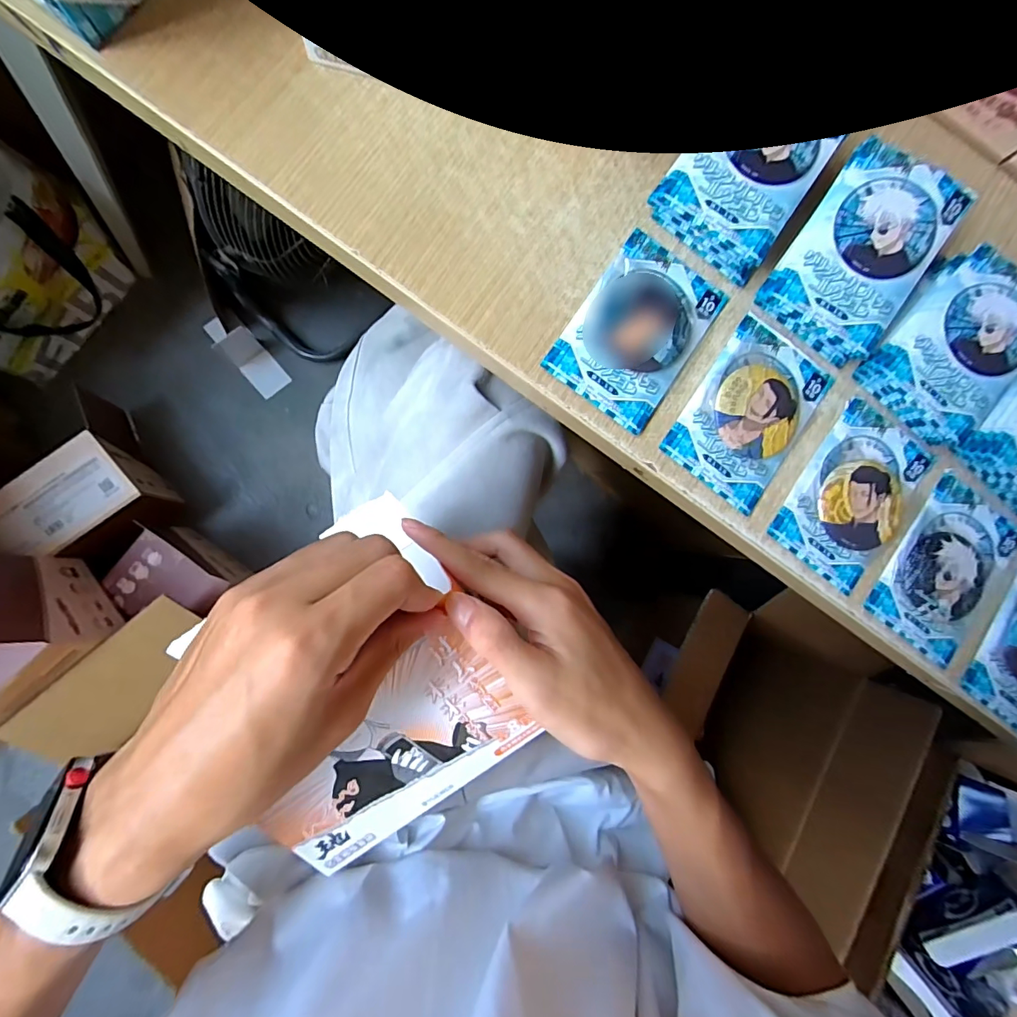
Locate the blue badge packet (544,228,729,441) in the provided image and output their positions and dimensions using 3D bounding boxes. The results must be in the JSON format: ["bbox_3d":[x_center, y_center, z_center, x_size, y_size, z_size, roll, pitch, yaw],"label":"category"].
[{"bbox_3d":[0.077,-0.105,0.279,0.072,0.010,0.105,34,83,-5],"label":"blue badge packet"}]

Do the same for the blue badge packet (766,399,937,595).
[{"bbox_3d":[0.215,-0.009,0.295,0.071,0.009,0.104,35,83,-5],"label":"blue badge packet"}]

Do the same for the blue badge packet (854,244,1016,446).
[{"bbox_3d":[0.274,-0.098,0.288,0.075,0.026,0.100,45,83,-3],"label":"blue badge packet"}]

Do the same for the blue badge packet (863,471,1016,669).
[{"bbox_3d":[0.276,0.037,0.301,0.072,0.010,0.105,37,83,-4],"label":"blue badge packet"}]

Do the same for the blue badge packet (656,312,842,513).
[{"bbox_3d":[0.146,-0.059,0.285,0.068,0.008,0.105,35,83,-5],"label":"blue badge packet"}]

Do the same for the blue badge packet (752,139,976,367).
[{"bbox_3d":[0.205,-0.150,0.280,0.070,0.020,0.103,34,95,1],"label":"blue badge packet"}]

